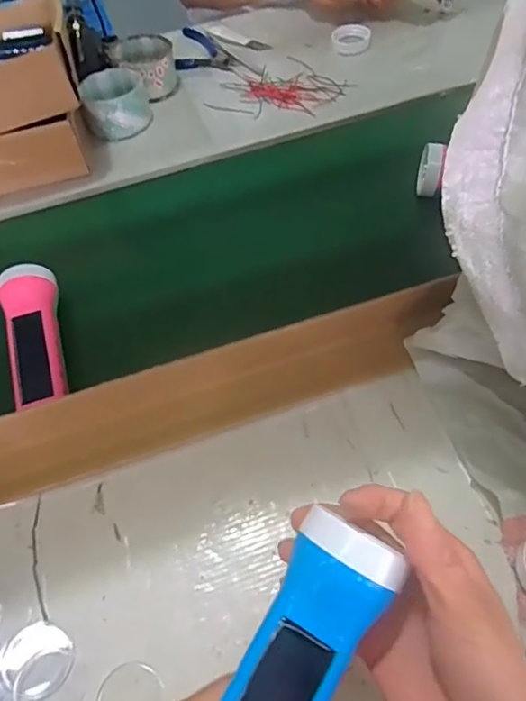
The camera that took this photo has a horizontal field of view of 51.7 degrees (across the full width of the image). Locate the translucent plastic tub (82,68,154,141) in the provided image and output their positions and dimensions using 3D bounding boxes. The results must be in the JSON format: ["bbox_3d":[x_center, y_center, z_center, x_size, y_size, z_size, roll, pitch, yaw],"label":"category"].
[{"bbox_3d":[-0.192,-0.319,0.707,0.082,0.053,0.082,-2,57,4],"label":"translucent plastic tub"}]

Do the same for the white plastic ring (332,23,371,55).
[{"bbox_3d":[0.125,-0.443,0.771,0.053,0.016,0.055,-2,57,4],"label":"white plastic ring"}]

